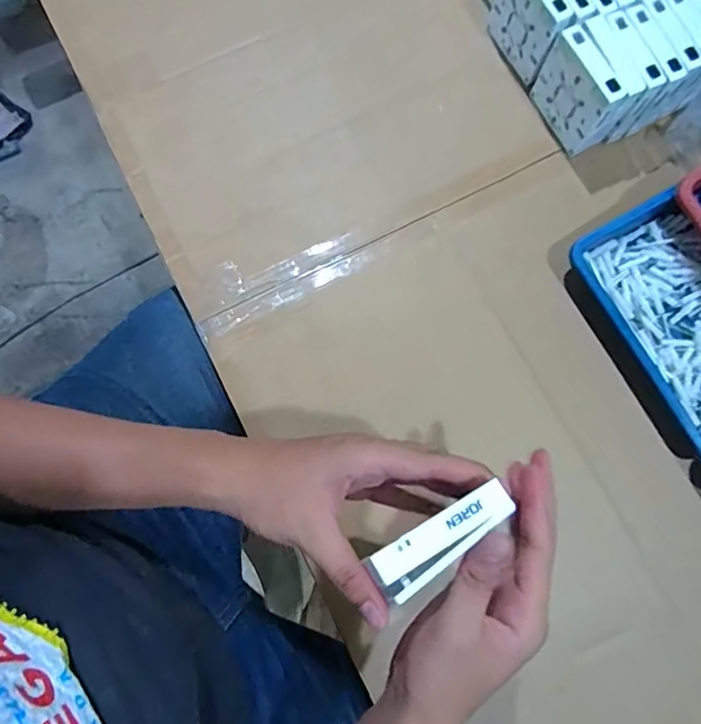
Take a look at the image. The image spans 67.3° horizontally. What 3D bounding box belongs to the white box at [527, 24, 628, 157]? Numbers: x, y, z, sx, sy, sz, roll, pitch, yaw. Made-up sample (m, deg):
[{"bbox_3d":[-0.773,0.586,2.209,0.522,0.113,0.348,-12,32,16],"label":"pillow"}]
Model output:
[{"bbox_3d":[0.225,-0.270,0.531,0.025,0.084,0.089,-27,78,-5],"label":"white box"}]

